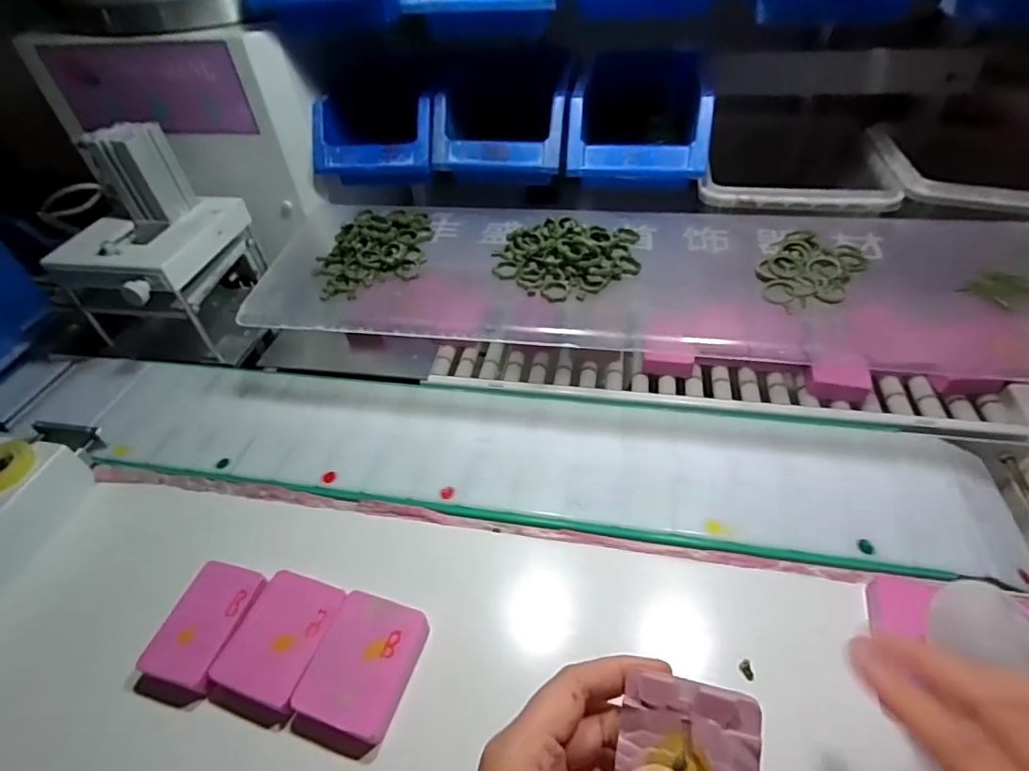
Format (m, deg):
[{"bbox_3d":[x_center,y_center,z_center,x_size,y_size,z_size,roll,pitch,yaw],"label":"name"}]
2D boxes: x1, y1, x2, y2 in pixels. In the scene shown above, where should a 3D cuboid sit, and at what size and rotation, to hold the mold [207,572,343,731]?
[{"bbox_3d":[-0.145,0.161,0.329,0.056,0.026,0.077,10,47,15],"label":"mold"}]

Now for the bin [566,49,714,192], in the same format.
[{"bbox_3d":[0.123,-0.258,0.530,0.123,0.086,0.183,5,46,10],"label":"bin"}]

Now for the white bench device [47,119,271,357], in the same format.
[{"bbox_3d":[-0.345,-0.130,0.511,0.126,0.187,0.152,7,49,11],"label":"white bench device"}]

